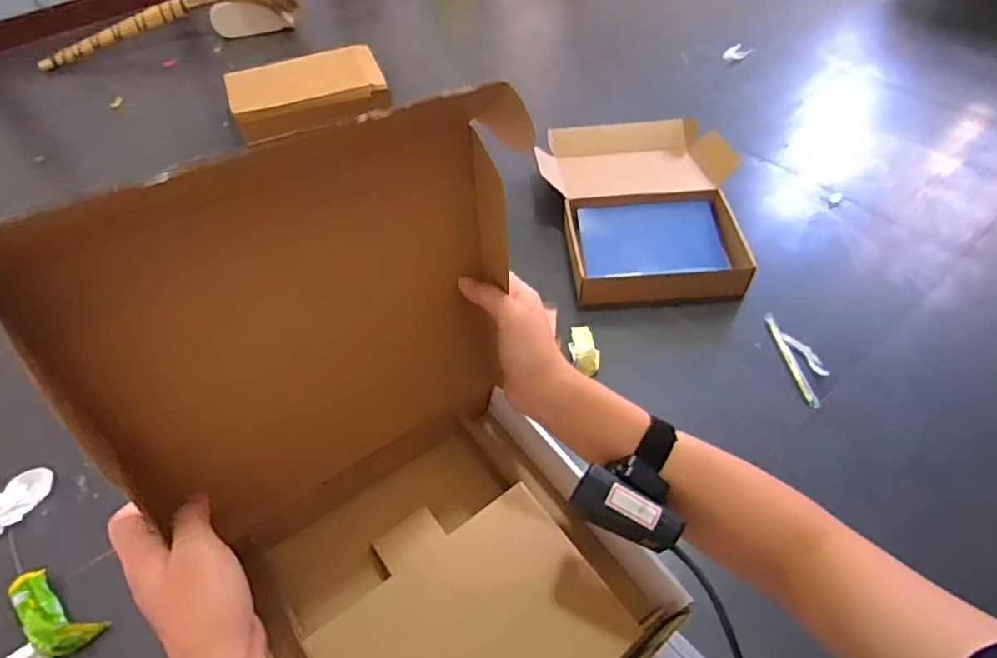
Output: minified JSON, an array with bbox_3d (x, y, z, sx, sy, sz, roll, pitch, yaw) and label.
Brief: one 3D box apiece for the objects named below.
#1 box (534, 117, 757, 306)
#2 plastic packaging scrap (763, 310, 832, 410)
[{"bbox_3d":[0.354,-0.303,1.357,0.435,0.083,0.583,-5,51,-1],"label":"box"},{"bbox_3d":[0.579,0.053,1.103,0.054,0.027,0.214,-9,51,-4],"label":"plastic packaging scrap"}]

